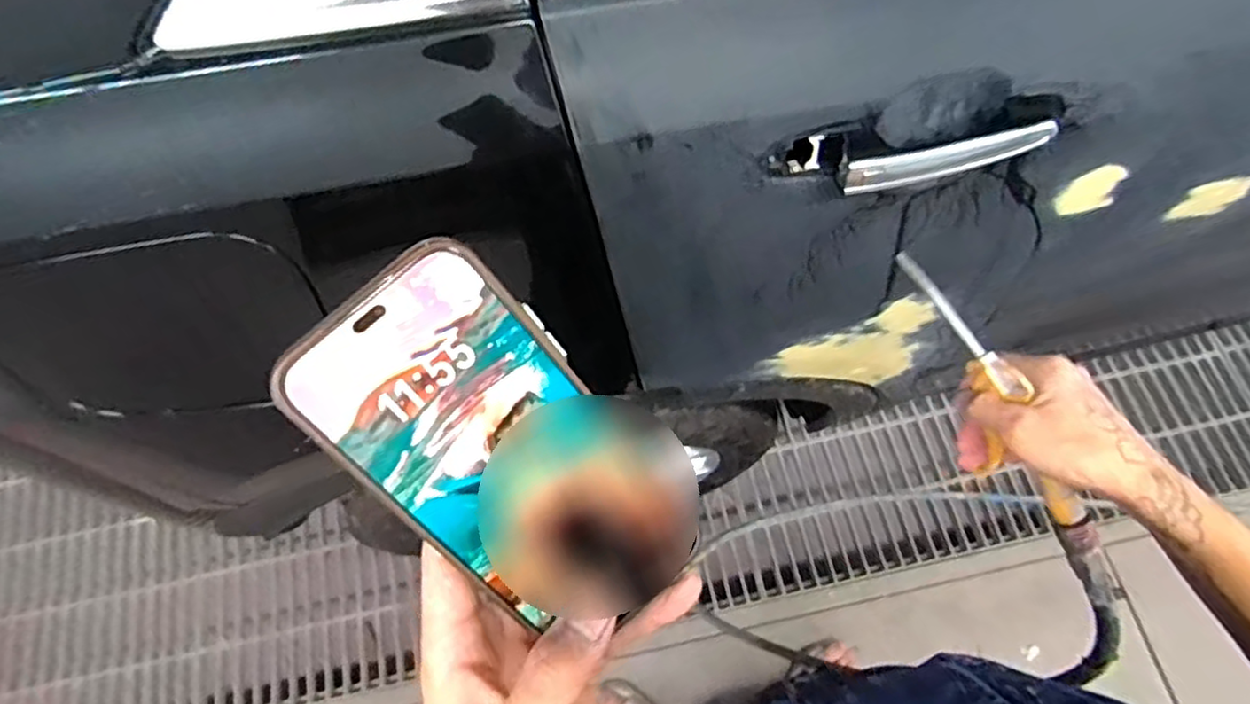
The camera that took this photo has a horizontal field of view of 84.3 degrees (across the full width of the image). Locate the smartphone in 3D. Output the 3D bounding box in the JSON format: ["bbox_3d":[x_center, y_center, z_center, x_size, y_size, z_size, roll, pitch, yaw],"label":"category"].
[{"bbox_3d":[-0.038,0.042,0.247,0.076,0.005,0.160,-41,114,-7],"label":"smartphone"}]

